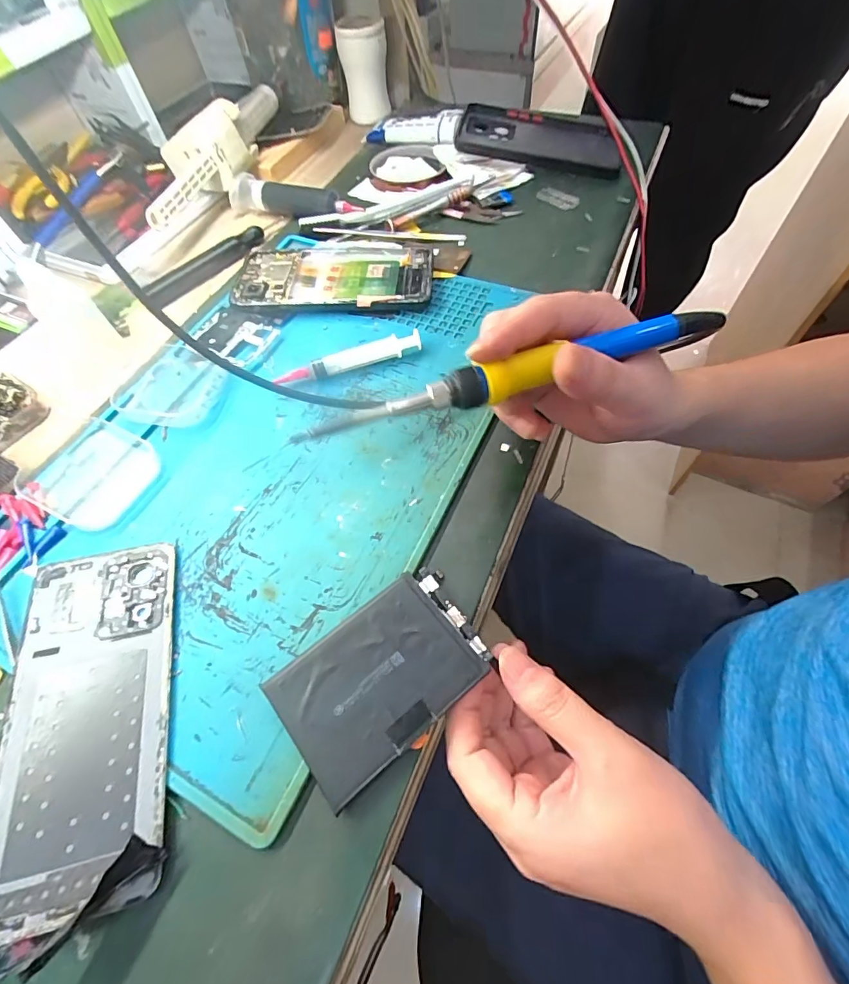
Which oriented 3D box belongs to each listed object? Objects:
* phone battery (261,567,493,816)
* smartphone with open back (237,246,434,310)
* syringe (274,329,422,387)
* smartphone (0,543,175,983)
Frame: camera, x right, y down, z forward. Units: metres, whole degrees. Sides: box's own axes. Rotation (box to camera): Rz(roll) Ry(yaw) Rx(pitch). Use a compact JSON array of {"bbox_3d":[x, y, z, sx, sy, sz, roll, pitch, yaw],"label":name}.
[{"bbox_3d":[-0.020,0.085,0.212,0.095,0.007,0.063,-37,64,-18],"label":"phone battery"},{"bbox_3d":[-0.073,-0.176,0.367,0.156,0.011,0.077,0,59,3],"label":"smartphone with open back"},{"bbox_3d":[-0.053,-0.093,0.317,0.104,0.014,0.012,-17,60,-7],"label":"syringe"},{"bbox_3d":[-0.158,0.104,0.209,0.072,0.009,0.164,-15,59,-6],"label":"smartphone"}]

